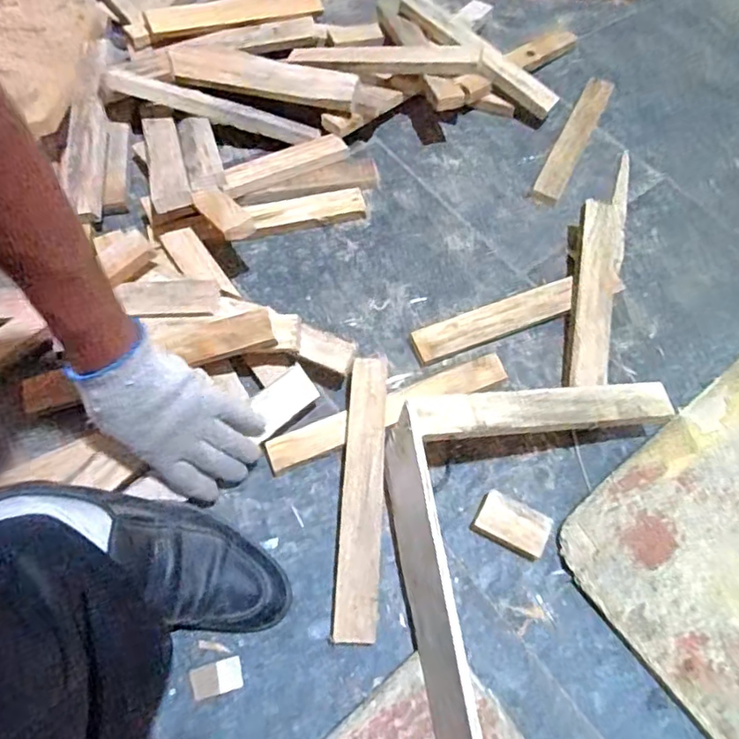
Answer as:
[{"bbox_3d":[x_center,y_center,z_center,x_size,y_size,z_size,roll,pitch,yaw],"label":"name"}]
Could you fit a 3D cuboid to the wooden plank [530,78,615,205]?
[{"bbox_3d":[0.302,-0.342,0.840,0.038,0.021,0.264,26,66,9],"label":"wooden plank"}]

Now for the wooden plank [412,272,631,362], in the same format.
[{"bbox_3d":[0.183,-0.069,0.693,0.276,0.022,0.042,-20,67,-12],"label":"wooden plank"}]

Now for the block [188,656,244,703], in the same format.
[{"bbox_3d":[-0.137,0.276,0.506,0.044,0.012,0.026,-13,66,-9],"label":"block"}]

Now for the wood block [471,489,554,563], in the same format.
[{"bbox_3d":[0.143,0.155,0.570,0.071,0.029,0.043,23,65,8],"label":"wood block"}]

